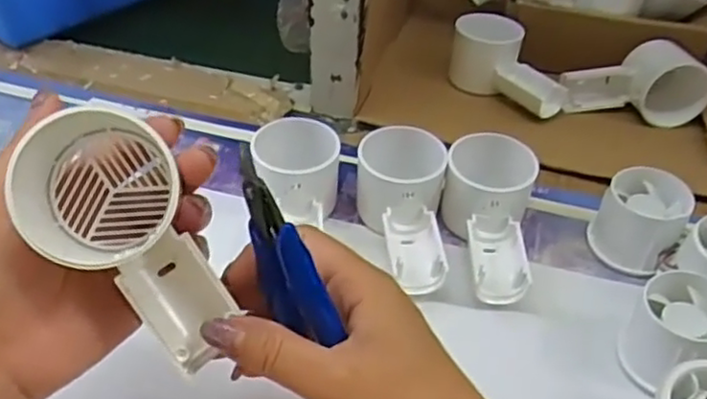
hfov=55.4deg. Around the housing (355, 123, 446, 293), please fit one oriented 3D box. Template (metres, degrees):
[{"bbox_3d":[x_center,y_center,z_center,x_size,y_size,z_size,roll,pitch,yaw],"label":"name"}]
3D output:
[{"bbox_3d":[0.031,0.003,0.454,0.064,0.051,0.123,2,44,-1],"label":"housing"}]

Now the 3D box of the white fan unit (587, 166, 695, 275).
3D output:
[{"bbox_3d":[0.194,0.014,0.455,0.051,0.048,0.056,2,44,-2],"label":"white fan unit"}]

